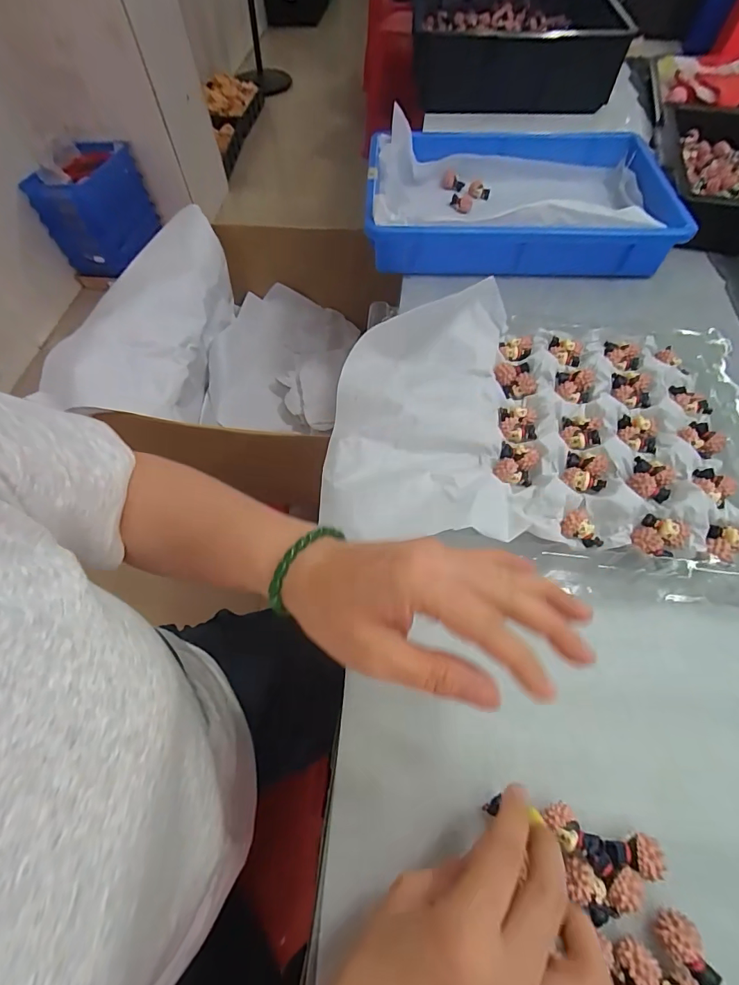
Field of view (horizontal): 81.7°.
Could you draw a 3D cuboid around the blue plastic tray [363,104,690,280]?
[{"bbox_3d":[0.180,-0.379,0.550,0.359,0.075,0.251,2,60,3],"label":"blue plastic tray"}]

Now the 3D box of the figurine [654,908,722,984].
[{"bbox_3d":[0.163,0.237,0.221,0.019,0.015,0.029,-18,61,-11],"label":"figurine"}]

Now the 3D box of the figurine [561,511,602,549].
[{"bbox_3d":[0.158,0.029,0.318,0.019,0.013,0.031,-32,65,-17],"label":"figurine"}]

